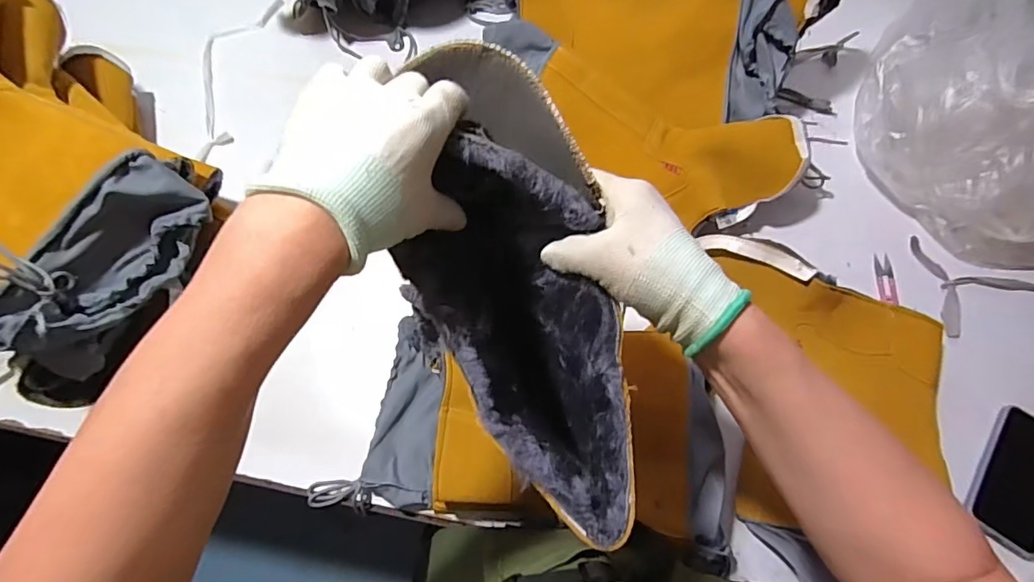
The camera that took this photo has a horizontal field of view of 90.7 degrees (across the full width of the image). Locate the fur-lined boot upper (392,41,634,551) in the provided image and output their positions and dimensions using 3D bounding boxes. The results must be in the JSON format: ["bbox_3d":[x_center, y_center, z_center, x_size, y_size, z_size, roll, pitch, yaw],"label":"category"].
[{"bbox_3d":[-0.004,-0.003,0.328,0.114,0.098,0.290,-13,87,-5],"label":"fur-lined boot upper"}]

